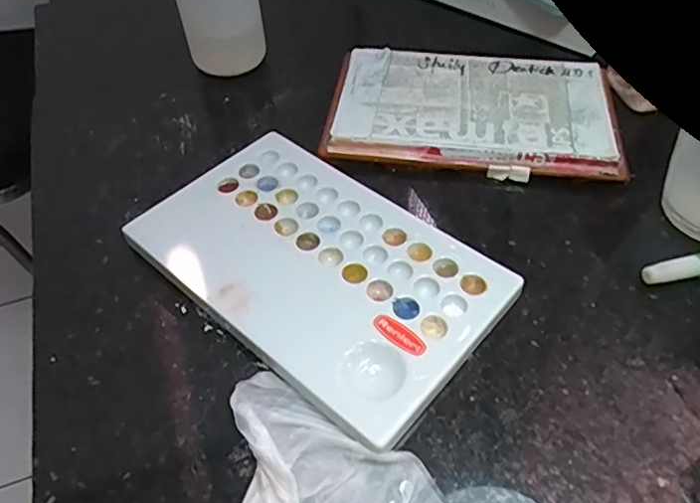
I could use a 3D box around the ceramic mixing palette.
[{"bbox_3d":[-0.015,0.006,0.243,0.150,0.012,0.091,34,60,26],"label":"ceramic mixing palette"}]

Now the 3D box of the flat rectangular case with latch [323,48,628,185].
[{"bbox_3d":[0.065,-0.077,0.304,0.149,0.011,0.087,6,52,7],"label":"flat rectangular case with latch"}]

